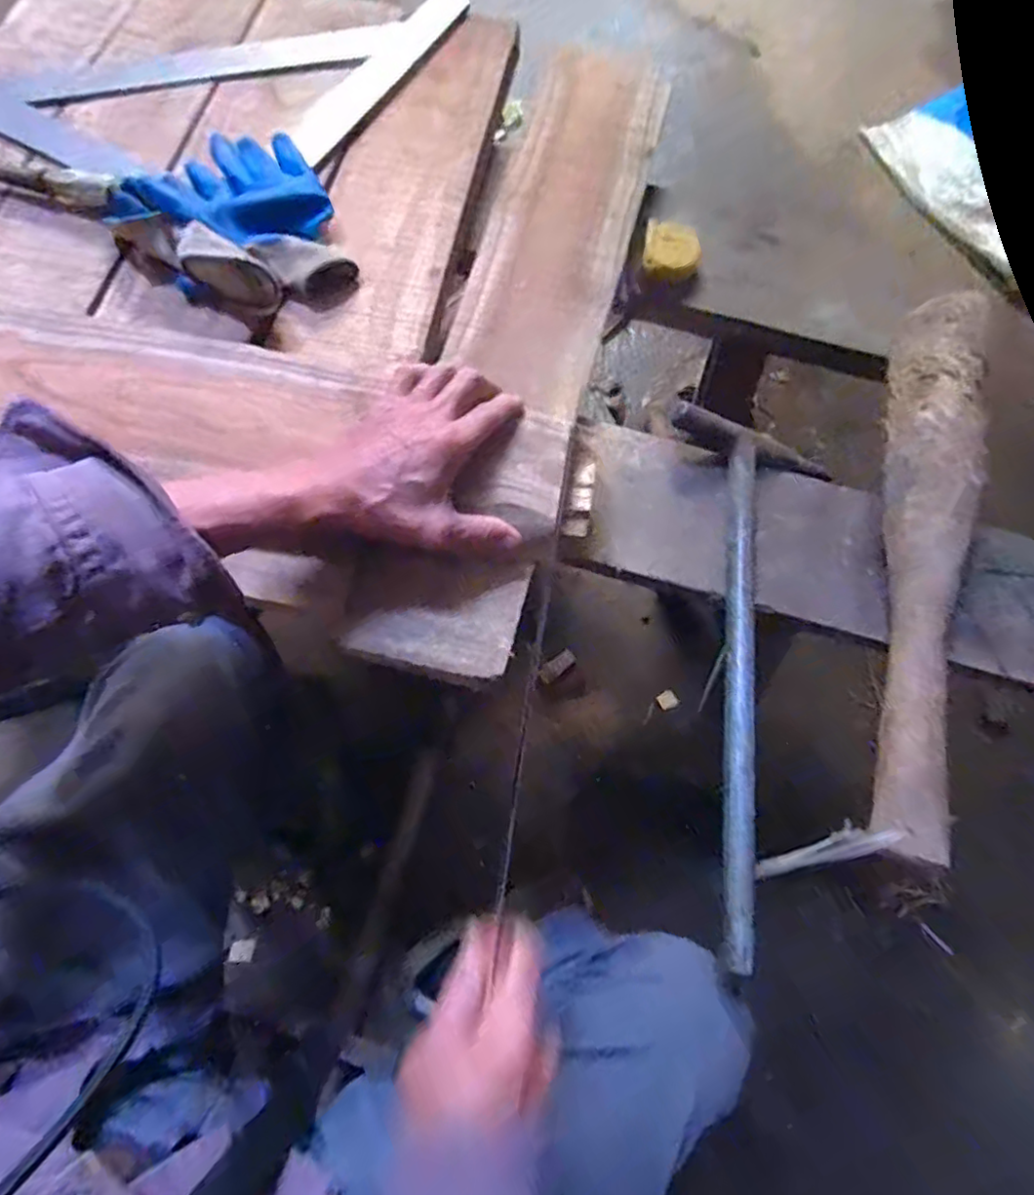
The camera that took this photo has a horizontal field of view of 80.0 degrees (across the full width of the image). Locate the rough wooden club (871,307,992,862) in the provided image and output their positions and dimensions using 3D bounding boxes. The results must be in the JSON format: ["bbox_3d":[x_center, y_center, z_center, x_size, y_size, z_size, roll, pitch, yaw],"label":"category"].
[{"bbox_3d":[0.319,-0.047,0.477,0.052,0.053,0.474,14,71,3],"label":"rough wooden club"}]

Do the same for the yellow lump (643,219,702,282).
[{"bbox_3d":[0.151,-0.342,0.602,0.054,0.025,0.045,11,71,2],"label":"yellow lump"}]

